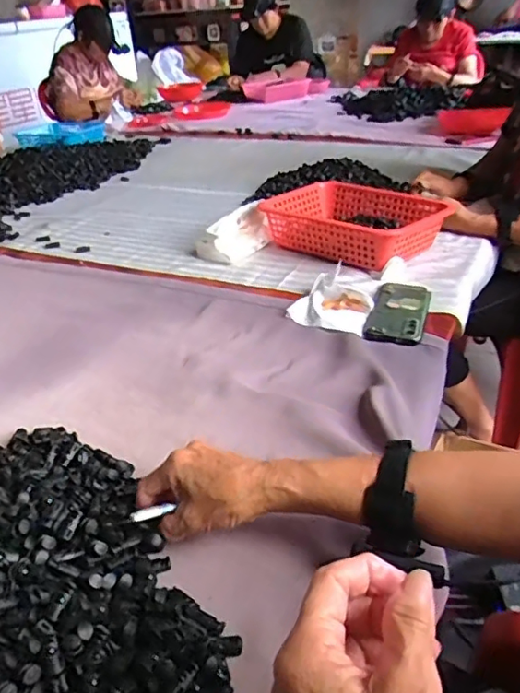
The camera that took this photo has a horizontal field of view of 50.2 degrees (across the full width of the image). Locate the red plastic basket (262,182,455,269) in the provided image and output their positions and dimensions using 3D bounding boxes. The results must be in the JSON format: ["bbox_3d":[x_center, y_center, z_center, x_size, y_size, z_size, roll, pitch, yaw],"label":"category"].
[{"bbox_3d":[0.174,-0.231,1.023,0.247,0.075,0.302,-29,38,-35],"label":"red plastic basket"}]

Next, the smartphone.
[{"bbox_3d":[0.200,-0.057,0.798,0.076,0.007,0.169,6,32,19],"label":"smartphone"}]

